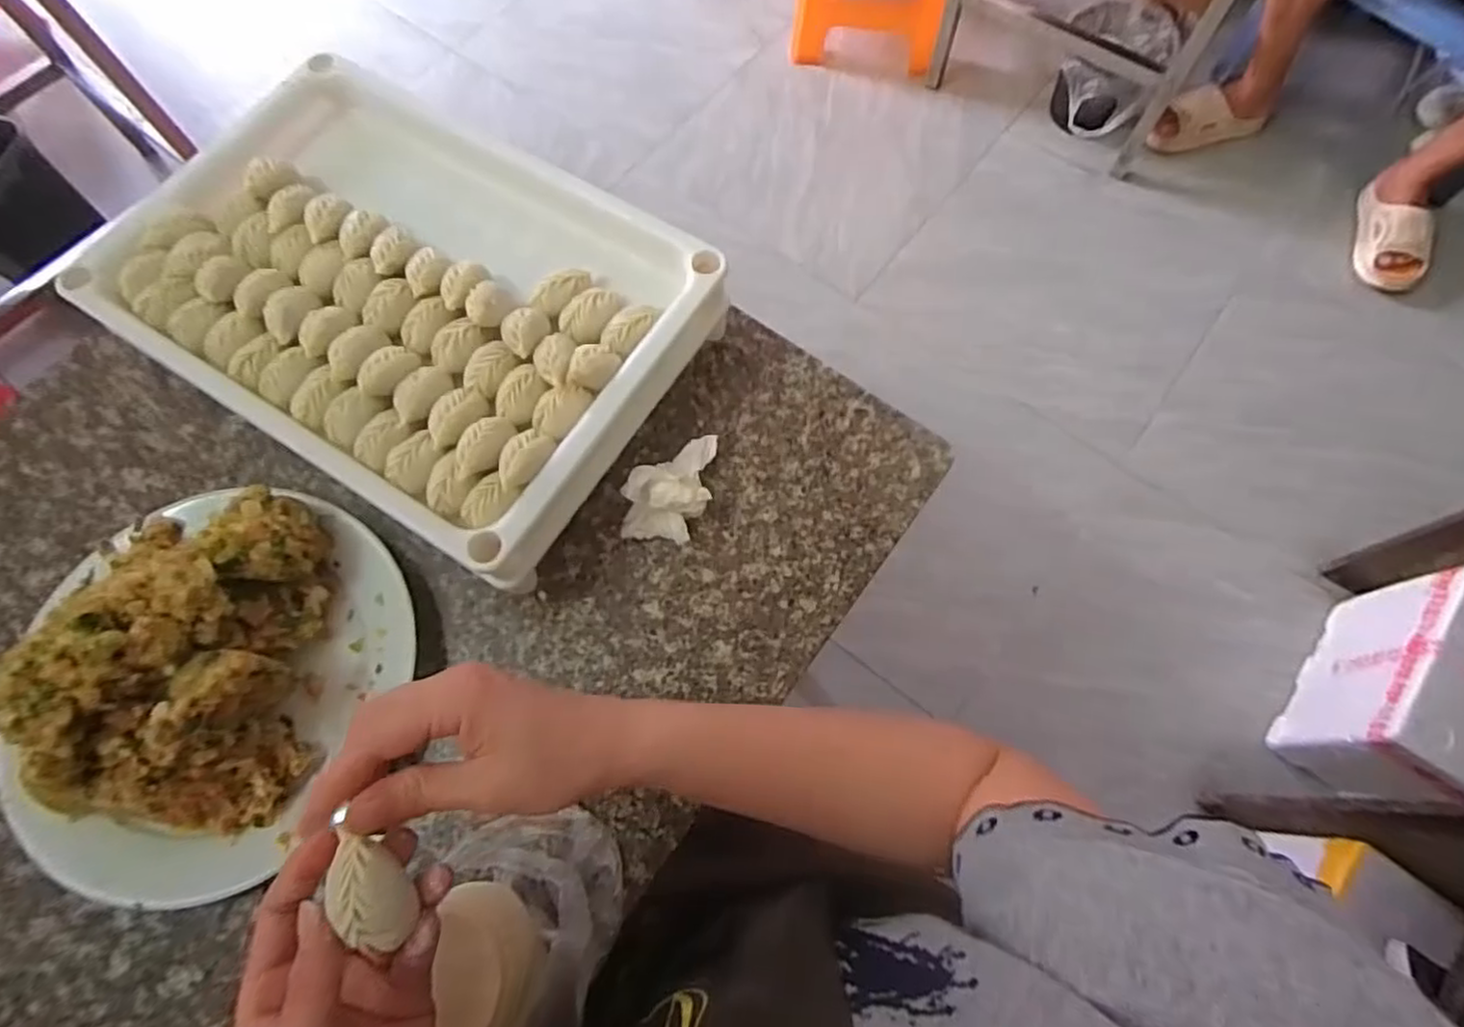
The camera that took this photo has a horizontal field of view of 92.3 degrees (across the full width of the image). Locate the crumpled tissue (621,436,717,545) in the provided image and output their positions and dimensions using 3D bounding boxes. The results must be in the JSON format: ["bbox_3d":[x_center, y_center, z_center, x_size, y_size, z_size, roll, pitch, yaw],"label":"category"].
[{"bbox_3d":[-0.043,-0.020,0.486,0.056,0.036,0.075,5,70,3],"label":"crumpled tissue"}]

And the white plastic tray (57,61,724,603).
[{"bbox_3d":[-0.224,-0.147,0.501,0.369,0.086,0.263,31,75,10],"label":"white plastic tray"}]

